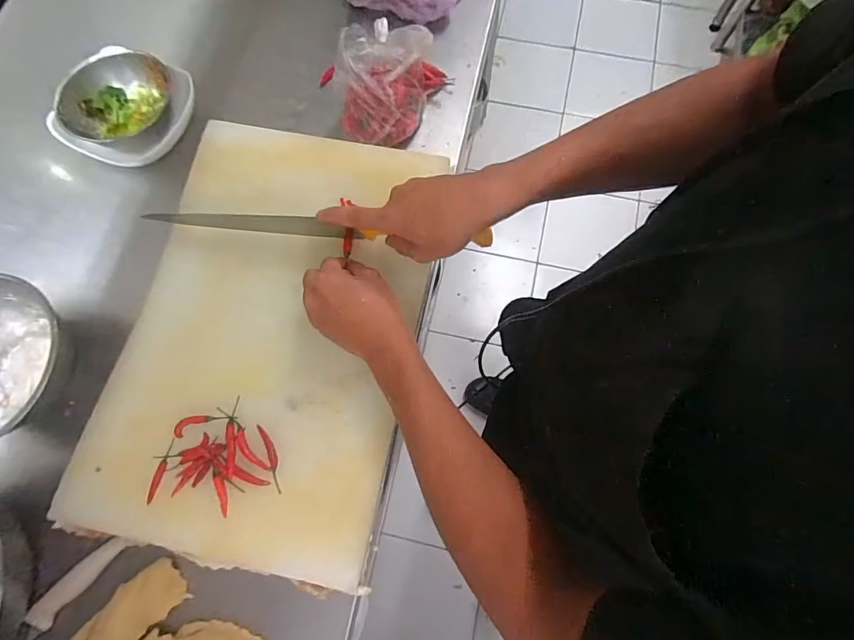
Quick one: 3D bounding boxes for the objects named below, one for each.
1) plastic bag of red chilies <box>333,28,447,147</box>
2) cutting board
[{"bbox_3d":[-0.043,-0.289,0.523,0.123,0.106,0.113,-2,74,1],"label":"plastic bag of red chilies"},{"bbox_3d":[-0.162,0.001,0.458,0.296,0.035,0.444,11,75,4],"label":"cutting board"}]

